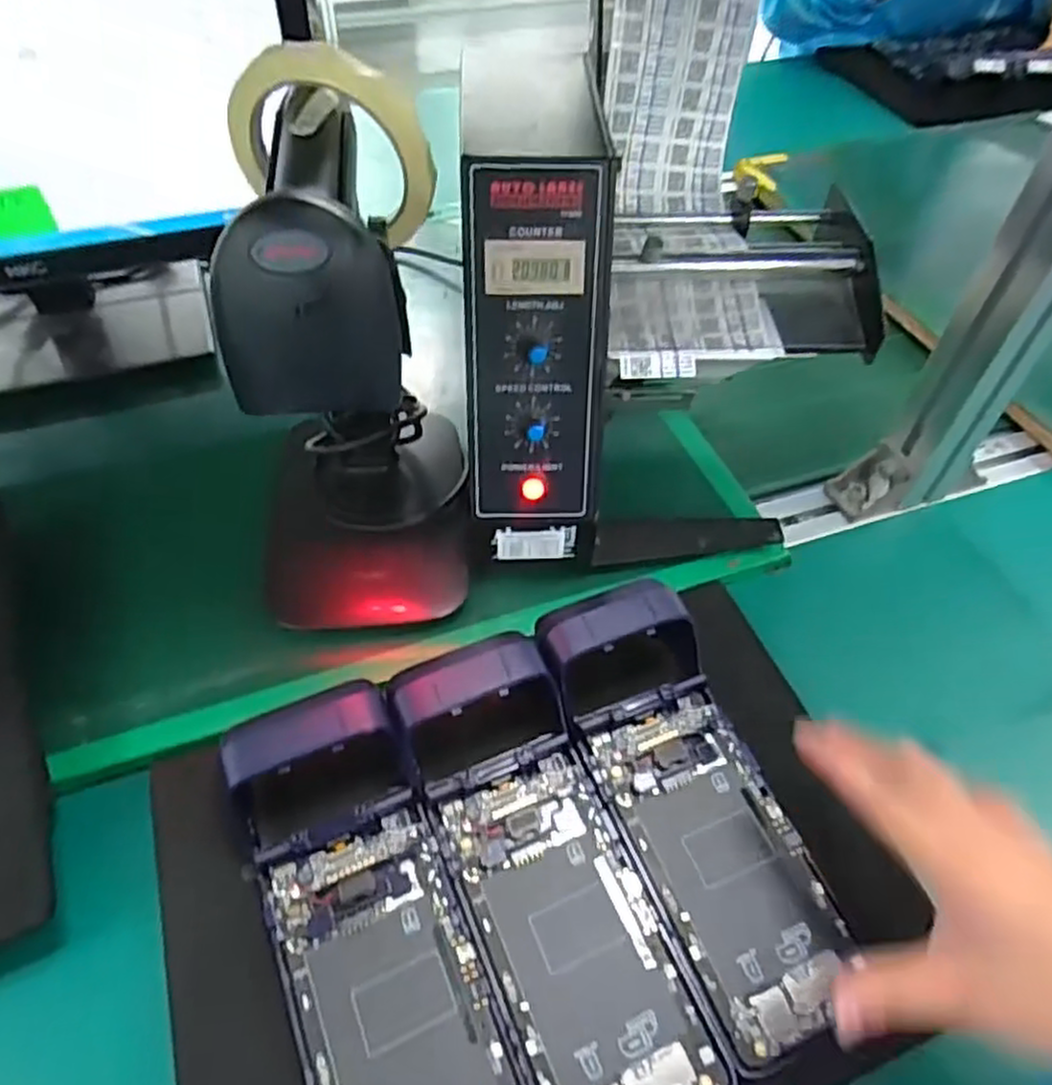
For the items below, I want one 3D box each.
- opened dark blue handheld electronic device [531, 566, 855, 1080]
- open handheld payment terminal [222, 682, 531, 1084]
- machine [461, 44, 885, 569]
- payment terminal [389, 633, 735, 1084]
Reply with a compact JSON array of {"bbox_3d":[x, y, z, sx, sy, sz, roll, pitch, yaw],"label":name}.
[{"bbox_3d":[0.082,0.117,0.360,0.088,0.045,0.212,-14,52,-12],"label":"opened dark blue handheld electronic device"},{"bbox_3d":[-0.070,0.166,0.319,0.088,0.040,0.221,-20,54,-17],"label":"open handheld payment terminal"},{"bbox_3d":[0.067,-0.128,0.423,0.230,0.203,0.184,-1,51,-2],"label":"machine"},{"bbox_3d":[0.011,0.143,0.338,0.083,0.043,0.212,-19,53,-16],"label":"payment terminal"}]

